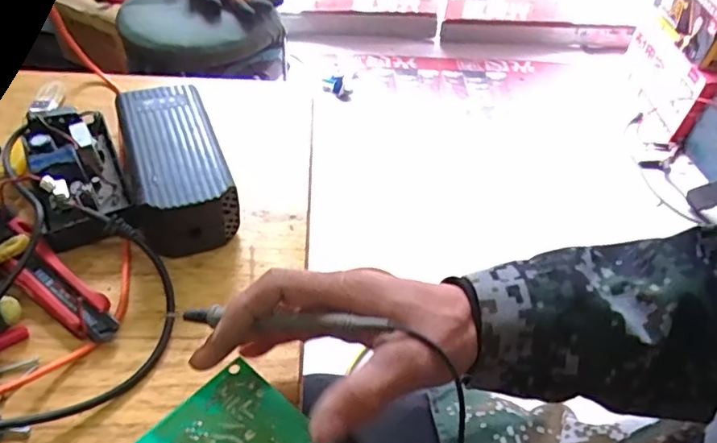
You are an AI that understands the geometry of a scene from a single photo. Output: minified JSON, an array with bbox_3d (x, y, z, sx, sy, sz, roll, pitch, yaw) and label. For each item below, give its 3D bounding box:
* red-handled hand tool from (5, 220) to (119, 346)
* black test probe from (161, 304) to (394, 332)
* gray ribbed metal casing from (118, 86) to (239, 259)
[{"bbox_3d":[-0.227,0.043,0.408,0.137,0.019,0.034,32,53,22],"label":"red-handled hand tool"},{"bbox_3d":[-0.050,0.058,0.320,0.134,0.013,0.007,1,46,16],"label":"black test probe"},{"bbox_3d":[-0.157,-0.051,0.466,0.080,0.059,0.153,-13,50,-17],"label":"gray ribbed metal casing"}]

